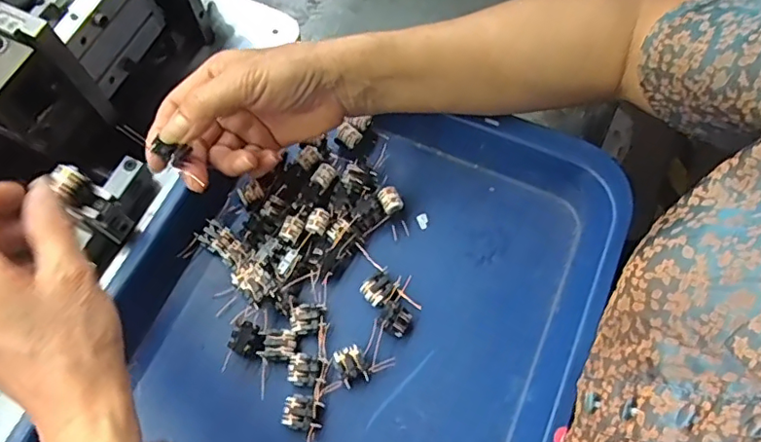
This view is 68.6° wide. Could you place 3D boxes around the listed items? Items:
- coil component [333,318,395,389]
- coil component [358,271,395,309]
[{"bbox_3d":[-0.011,0.088,0.367,0.039,0.012,0.030,-30,71,-8],"label":"coil component"},{"bbox_3d":[-0.001,0.046,0.380,0.020,0.009,0.021,42,76,16],"label":"coil component"}]

